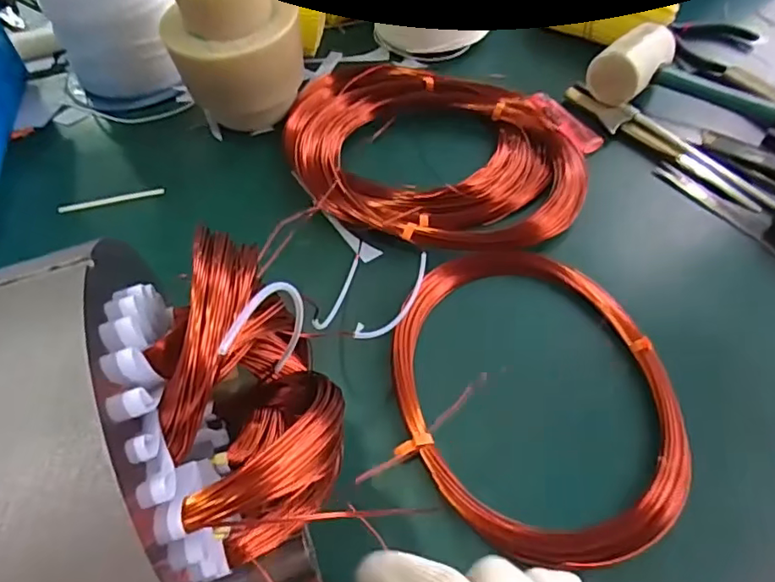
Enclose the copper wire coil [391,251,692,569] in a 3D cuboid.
[{"bbox_3d":[0.087,0.057,0.345,0.165,0.023,0.195,-4,55,2],"label":"copper wire coil"}]

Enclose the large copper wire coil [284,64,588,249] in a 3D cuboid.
[{"bbox_3d":[0.033,-0.122,0.464,0.251,0.043,0.193,12,57,12],"label":"large copper wire coil"}]

